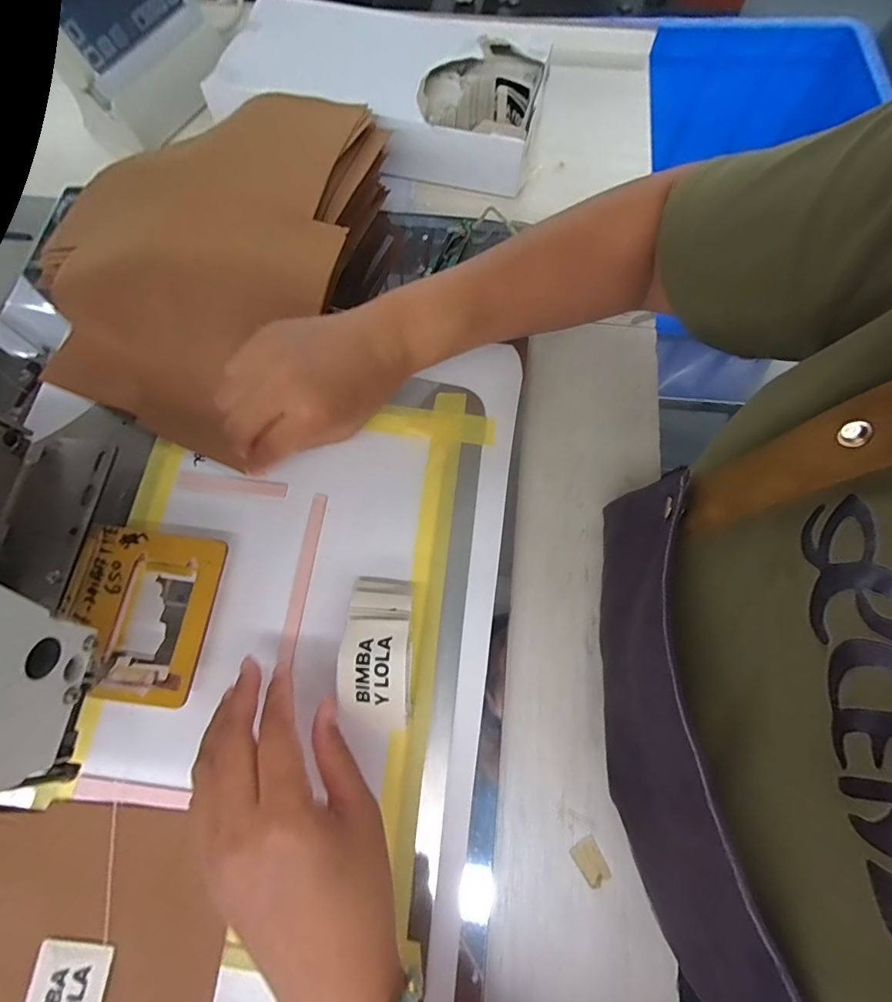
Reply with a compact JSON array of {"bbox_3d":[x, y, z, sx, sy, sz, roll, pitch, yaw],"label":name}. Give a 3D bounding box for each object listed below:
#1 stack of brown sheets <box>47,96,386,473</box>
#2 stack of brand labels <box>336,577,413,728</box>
[{"bbox_3d":[-0.194,-0.214,0.371,0.260,0.076,0.321,17,71,6],"label":"stack of brown sheets"},{"bbox_3d":[-0.043,0.091,0.283,0.043,0.034,0.089,0,72,1],"label":"stack of brand labels"}]

